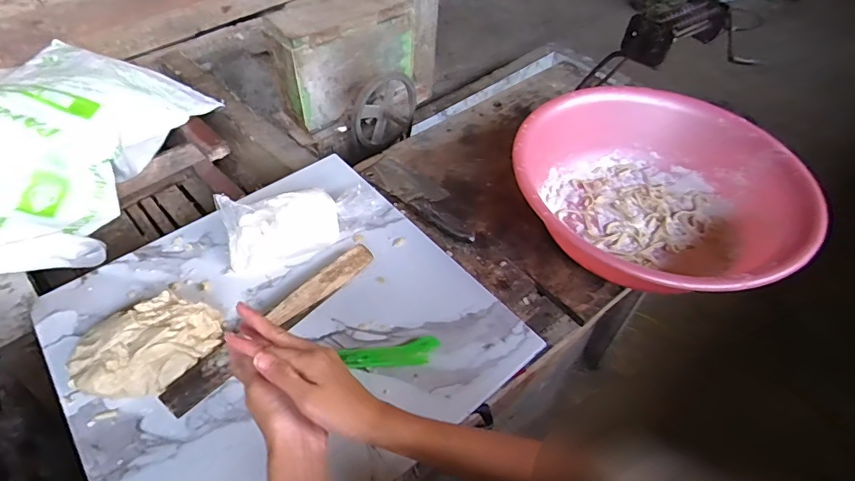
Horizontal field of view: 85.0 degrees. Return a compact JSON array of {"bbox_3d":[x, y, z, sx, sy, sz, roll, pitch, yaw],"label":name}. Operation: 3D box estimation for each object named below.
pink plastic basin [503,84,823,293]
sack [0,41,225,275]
[{"bbox_3d":[0.335,-0.064,0.713,0.403,0.133,0.383,2,49,-2],"label":"pink plastic basin"},{"bbox_3d":[-0.800,-0.201,0.984,0.419,0.188,0.660,7,49,2],"label":"sack"}]

